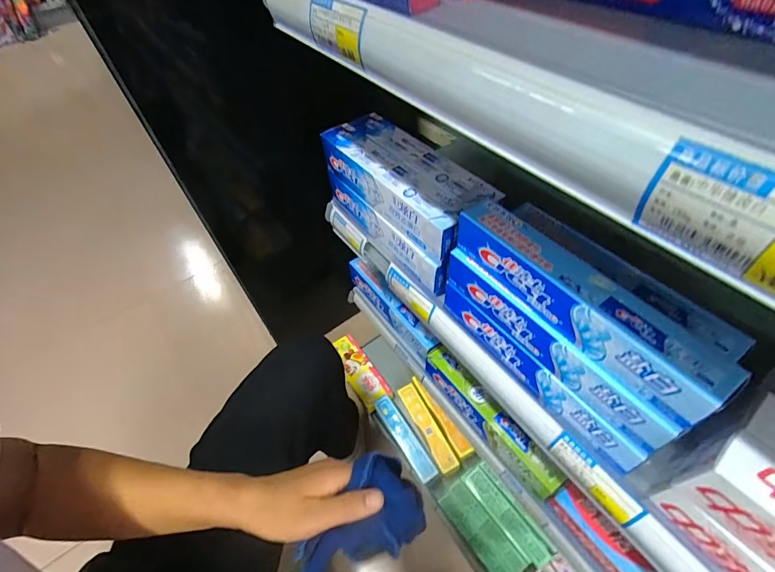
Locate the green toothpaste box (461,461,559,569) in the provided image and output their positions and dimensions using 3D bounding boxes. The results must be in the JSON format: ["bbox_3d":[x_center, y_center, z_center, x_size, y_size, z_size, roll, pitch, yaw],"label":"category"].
[{"bbox_3d":[0.180,0.349,0.581,0.041,0.047,0.147,-31,55,-18],"label":"green toothpaste box"}]

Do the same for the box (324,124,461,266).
[{"bbox_3d":[0.008,-0.112,0.409,0.060,0.046,0.216,-32,55,-18],"label":"box"}]

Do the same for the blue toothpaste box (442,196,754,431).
[{"bbox_3d":[0.127,0.007,0.271,0.035,0.043,0.199,-31,55,-18],"label":"blue toothpaste box"}]

